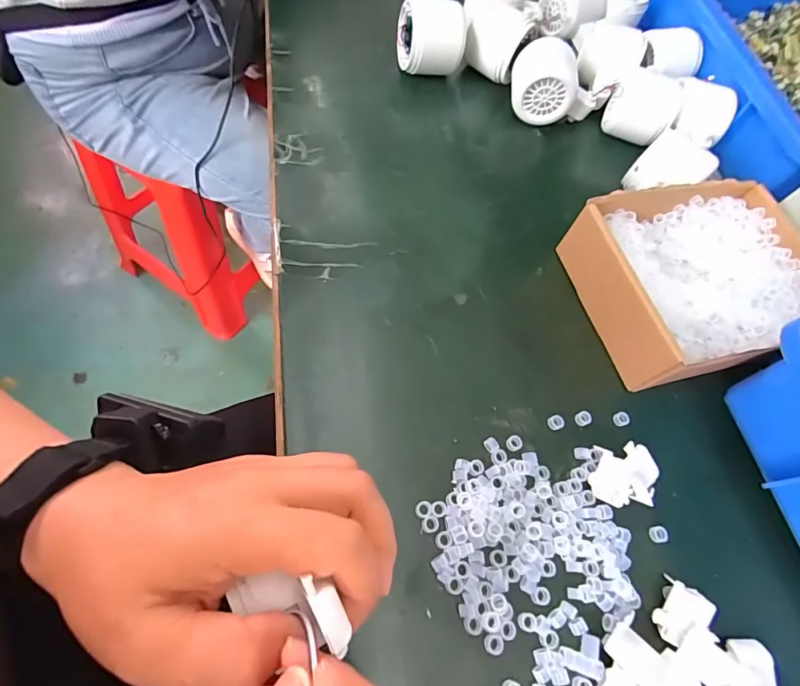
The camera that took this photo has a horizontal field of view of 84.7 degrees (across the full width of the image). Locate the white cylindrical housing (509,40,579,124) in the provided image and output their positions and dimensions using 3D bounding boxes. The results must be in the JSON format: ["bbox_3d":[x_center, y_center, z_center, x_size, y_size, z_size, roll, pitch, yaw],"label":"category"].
[{"bbox_3d":[0.134,-0.245,0.417,0.056,0.064,0.056,7,63,-7],"label":"white cylindrical housing"}]

